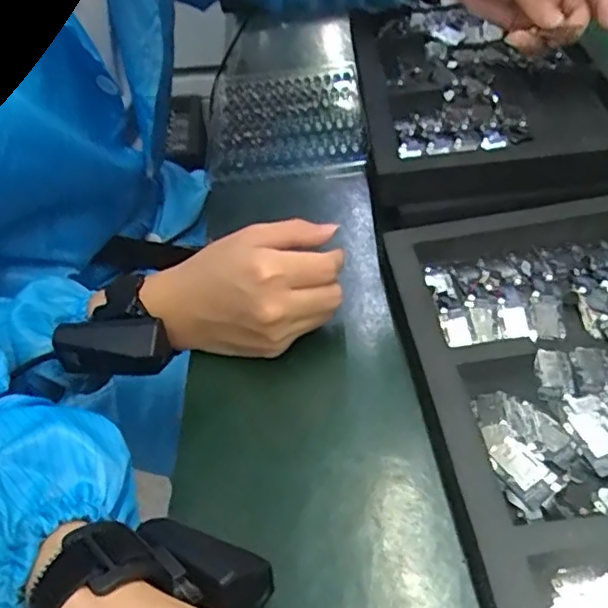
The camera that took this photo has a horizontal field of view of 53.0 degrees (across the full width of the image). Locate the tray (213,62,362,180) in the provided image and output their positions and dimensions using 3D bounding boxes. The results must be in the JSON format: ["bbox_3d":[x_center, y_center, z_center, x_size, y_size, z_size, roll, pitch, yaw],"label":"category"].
[{"bbox_3d":[-0.021,-0.201,0.657,0.162,0.022,0.224,-4,45,2],"label":"tray"}]

